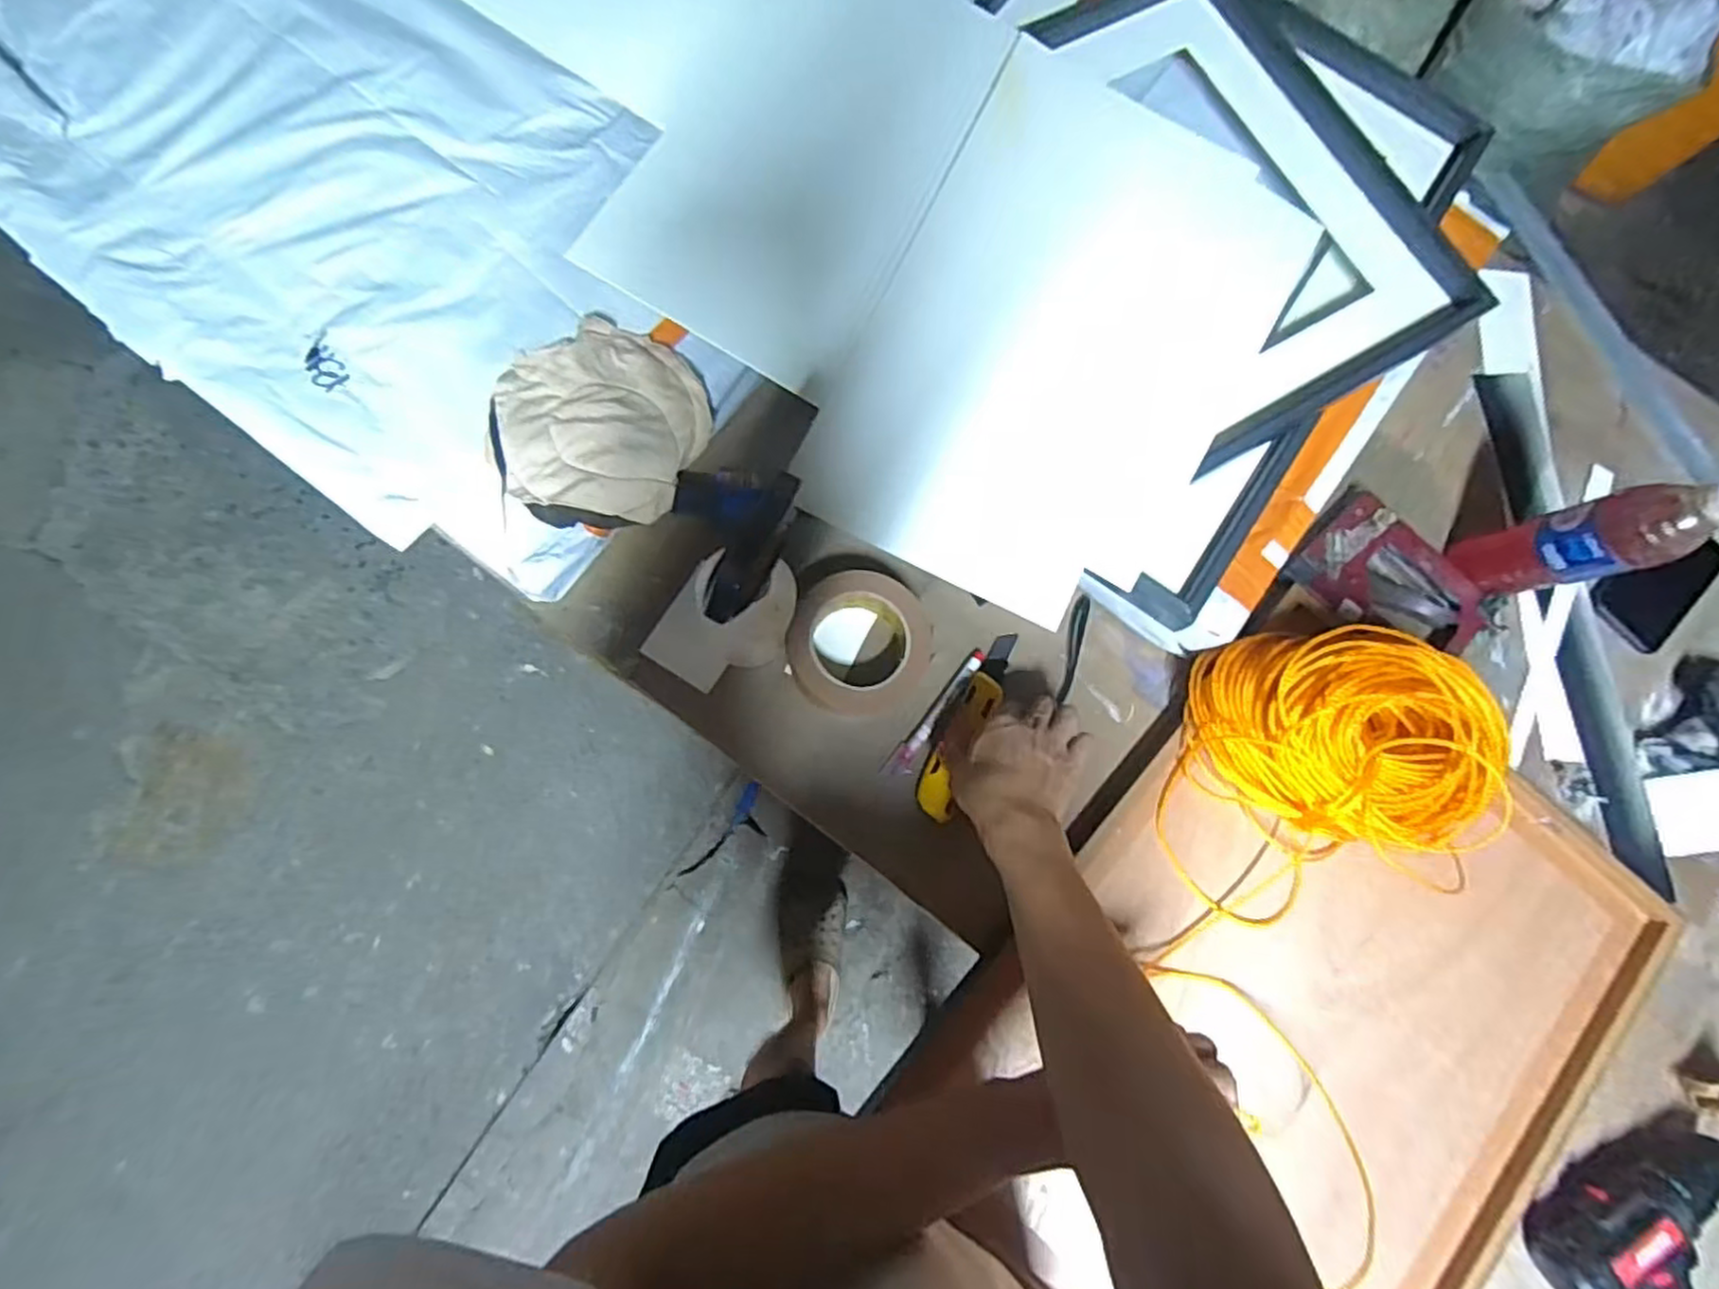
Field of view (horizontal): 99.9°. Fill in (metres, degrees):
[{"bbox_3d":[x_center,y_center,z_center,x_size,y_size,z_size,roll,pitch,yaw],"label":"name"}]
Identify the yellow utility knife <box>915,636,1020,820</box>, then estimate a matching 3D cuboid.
[{"bbox_3d":[0.093,0.063,0.617,0.034,0.020,0.175,27,73,-2],"label":"yellow utility knife"}]

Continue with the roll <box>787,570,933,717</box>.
[{"bbox_3d":[0.001,0.000,0.599,0.116,0.037,0.114,1,79,-4],"label":"roll"}]

